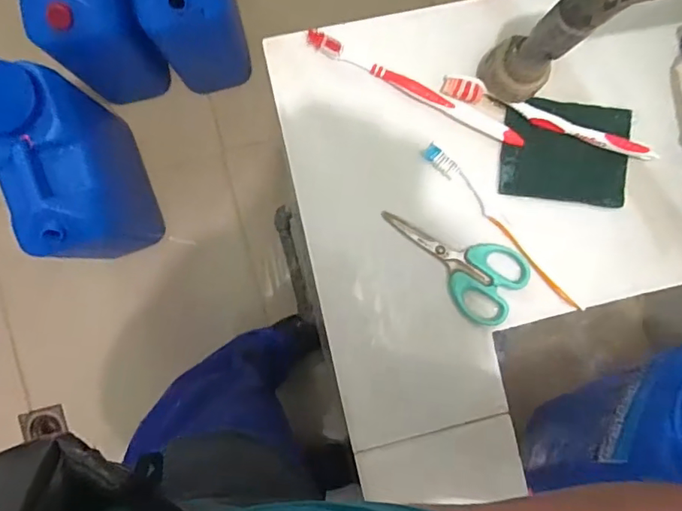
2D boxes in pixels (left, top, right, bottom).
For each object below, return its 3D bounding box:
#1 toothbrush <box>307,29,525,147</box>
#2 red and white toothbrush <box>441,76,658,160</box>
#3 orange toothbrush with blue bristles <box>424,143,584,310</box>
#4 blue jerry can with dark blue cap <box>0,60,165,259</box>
[{"bbox_3d":[0.059,-0.129,0.408,0.185,0.010,0.012,26,87,-3],"label":"toothbrush"},{"bbox_3d":[0.166,-0.108,0.411,0.178,0.009,0.017,18,88,-3],"label":"red and white toothbrush"},{"bbox_3d":[0.131,-0.023,0.414,0.015,0.009,0.175,-45,92,-4],"label":"orange toothbrush with blue bristles"},{"bbox_3d":[-0.516,-0.149,1.032,0.152,0.388,0.327,-17,90,-4],"label":"blue jerry can with dark blue cap"}]

